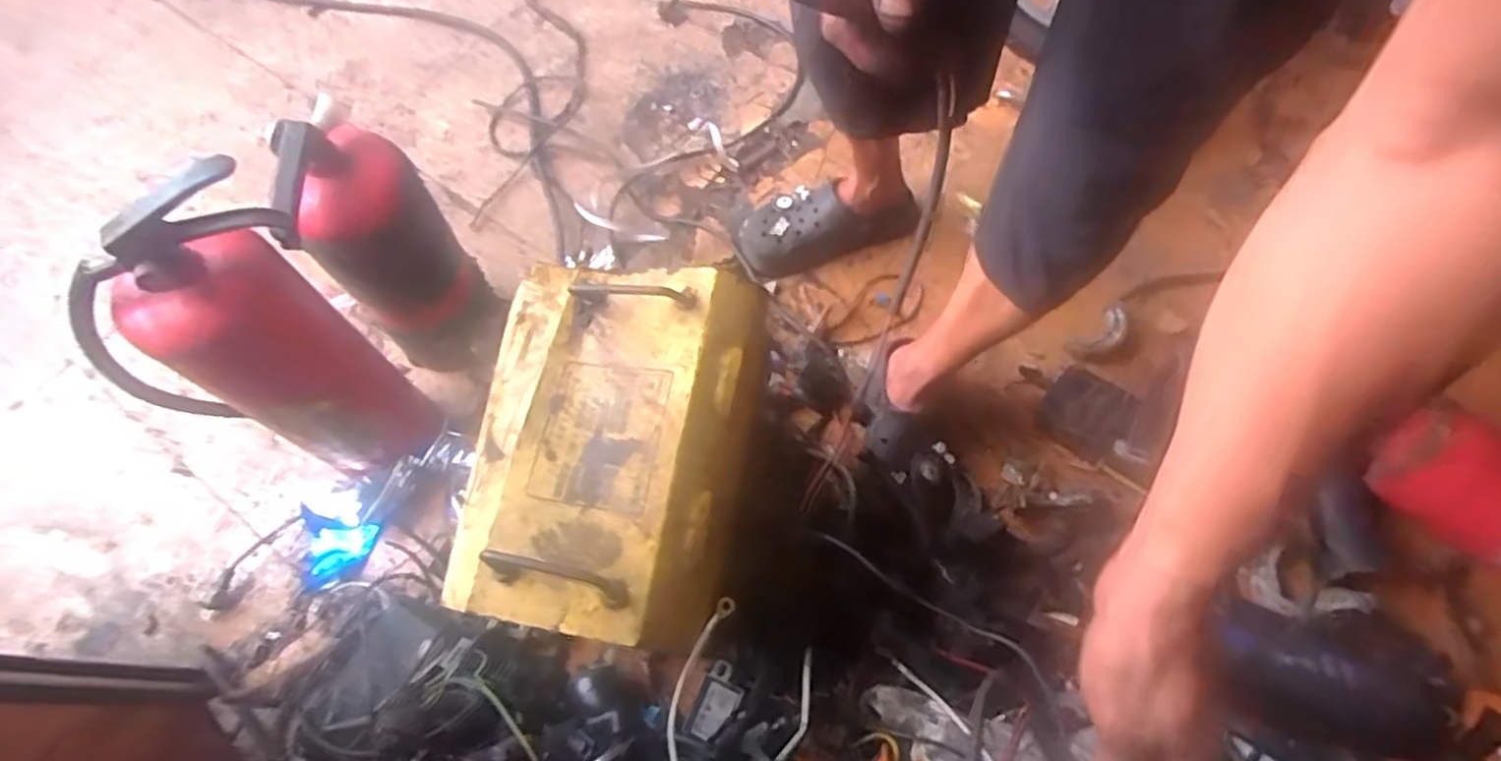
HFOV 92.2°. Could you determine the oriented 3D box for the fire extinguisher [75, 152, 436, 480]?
[{"bbox_3d":[-0.467,-0.003,0.694,0.195,0.402,0.100,-24,68,-11],"label":"fire extinguisher"}]

